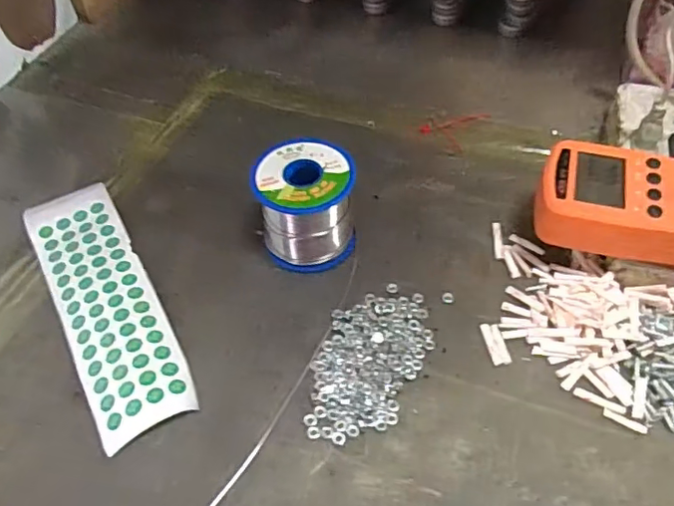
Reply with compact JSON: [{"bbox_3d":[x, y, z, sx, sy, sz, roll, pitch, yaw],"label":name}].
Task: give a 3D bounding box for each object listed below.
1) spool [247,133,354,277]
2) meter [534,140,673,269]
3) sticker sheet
[{"bbox_3d":[-0.020,-0.035,0.385,0.062,0.061,0.065,3,52,5],"label":"spool"},{"bbox_3d":[0.189,-0.030,0.342,0.127,0.040,0.066,11,54,12],"label":"meter"},{"bbox_3d":[-0.156,0.028,0.377,0.059,0.010,0.207,-25,55,-17],"label":"sticker sheet"}]

